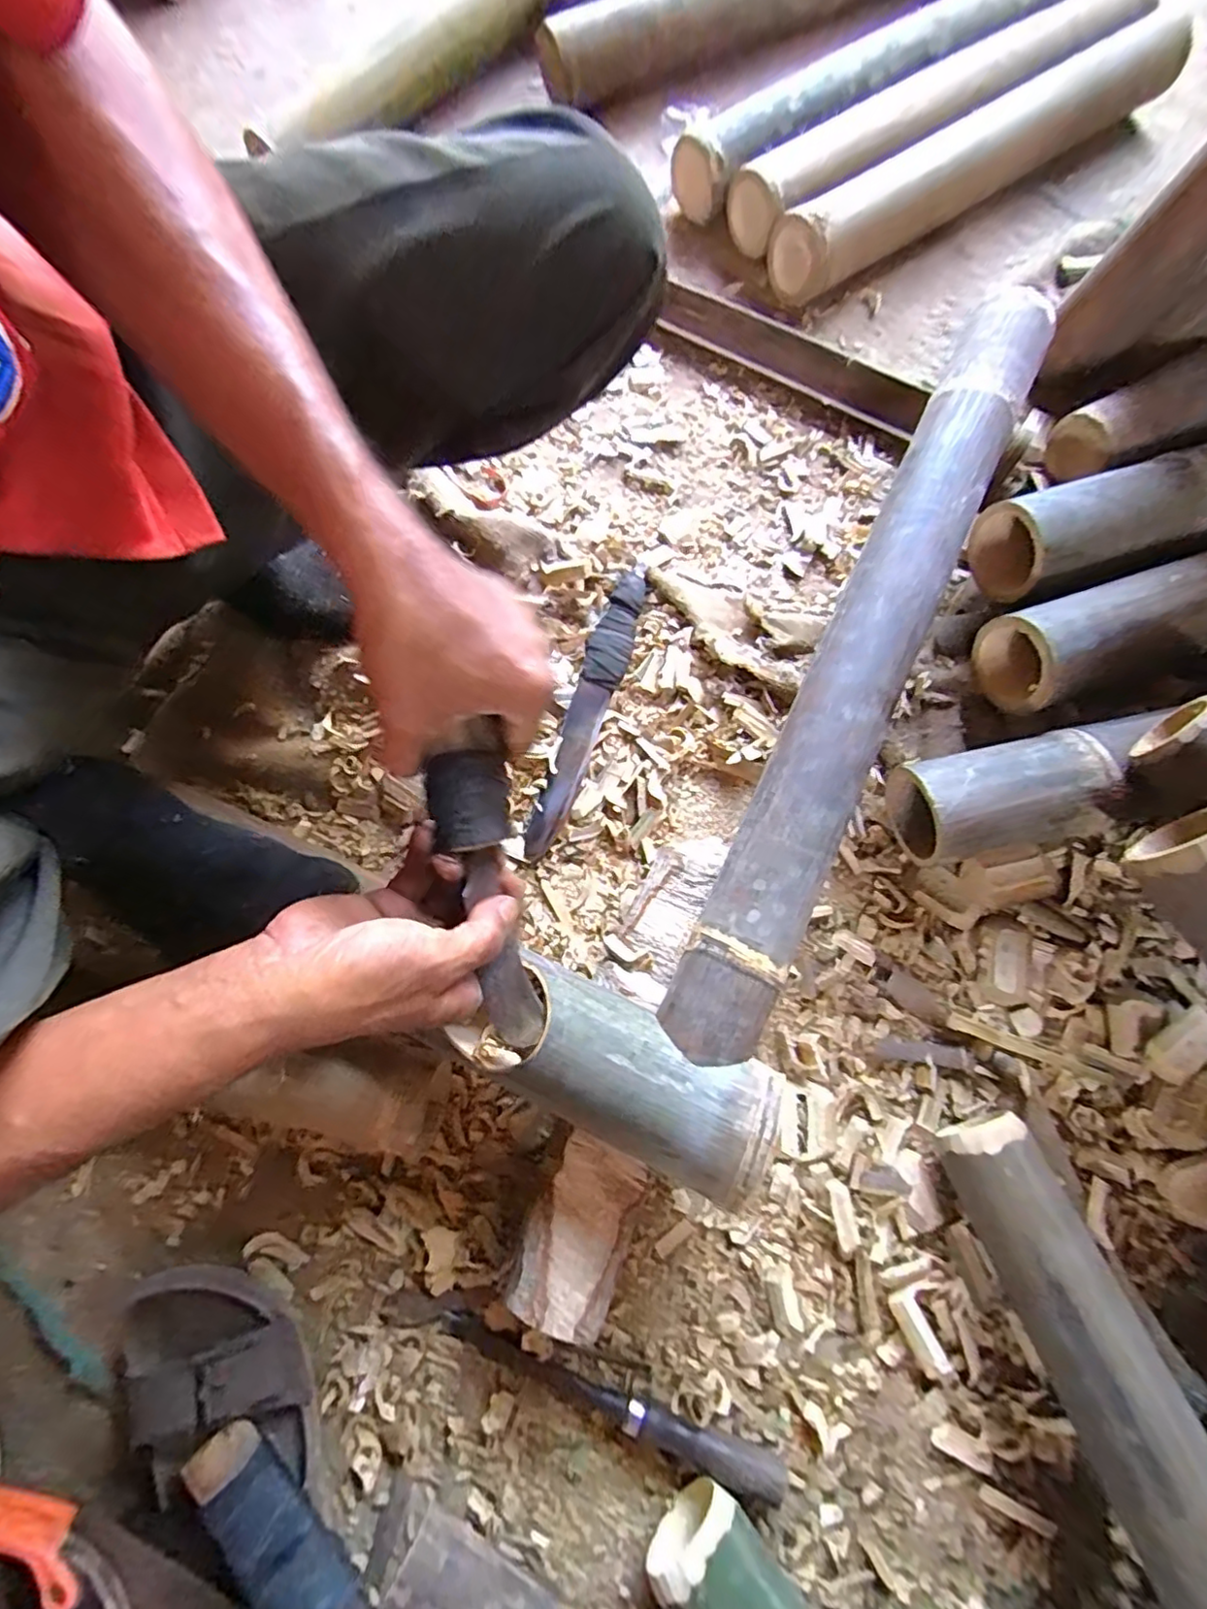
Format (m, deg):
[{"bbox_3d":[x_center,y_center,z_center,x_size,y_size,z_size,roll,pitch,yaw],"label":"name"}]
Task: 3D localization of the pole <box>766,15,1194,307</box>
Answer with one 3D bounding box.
[{"bbox_3d":[0.387,-0.668,0.654,0.498,0.069,0.073,-32,77,-6],"label":"pole"}]

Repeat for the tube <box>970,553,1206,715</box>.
[{"bbox_3d":[0.560,-0.188,0.509,0.515,0.064,0.083,-17,76,-2],"label":"tube"}]

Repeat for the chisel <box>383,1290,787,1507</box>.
[{"bbox_3d":[-0.018,0.398,0.428,0.279,0.019,0.027,20,78,7],"label":"chisel"}]

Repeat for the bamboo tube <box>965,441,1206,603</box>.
[{"bbox_3d":[0.617,-0.291,0.543,0.589,0.072,0.076,-16,76,-2],"label":"bamboo tube"}]

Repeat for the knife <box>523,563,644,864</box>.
[{"bbox_3d":[-0.013,-0.080,0.543,0.037,0.021,0.260,16,77,6],"label":"knife"}]

